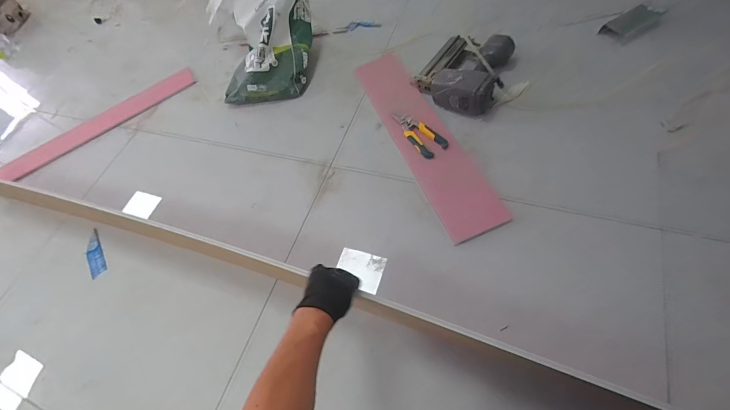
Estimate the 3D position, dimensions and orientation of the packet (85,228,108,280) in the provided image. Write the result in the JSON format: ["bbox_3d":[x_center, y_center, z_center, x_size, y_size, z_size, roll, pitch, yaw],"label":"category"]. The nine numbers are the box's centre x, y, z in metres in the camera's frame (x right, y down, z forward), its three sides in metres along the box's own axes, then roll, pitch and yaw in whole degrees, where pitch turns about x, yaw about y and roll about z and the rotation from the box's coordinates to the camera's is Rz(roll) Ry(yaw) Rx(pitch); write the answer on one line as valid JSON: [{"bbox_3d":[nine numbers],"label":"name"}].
[{"bbox_3d":[-0.763,0.137,0.932,0.046,0.011,0.146,-33,60,-8],"label":"packet"}]

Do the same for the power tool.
[{"bbox_3d":[0.278,-0.376,0.928,0.207,0.162,0.247,-43,62,-14],"label":"power tool"}]

